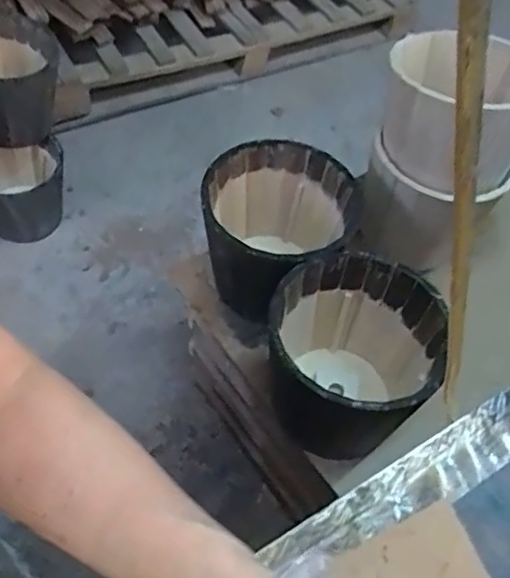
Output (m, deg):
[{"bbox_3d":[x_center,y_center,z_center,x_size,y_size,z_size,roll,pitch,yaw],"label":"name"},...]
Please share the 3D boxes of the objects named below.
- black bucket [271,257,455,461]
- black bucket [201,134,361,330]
[{"bbox_3d":[0.122,0.101,0.820,0.210,0.220,0.214,2,53,-3],"label":"black bucket"},{"bbox_3d":[0.021,-0.067,0.923,0.208,0.192,0.265,18,54,9],"label":"black bucket"}]

